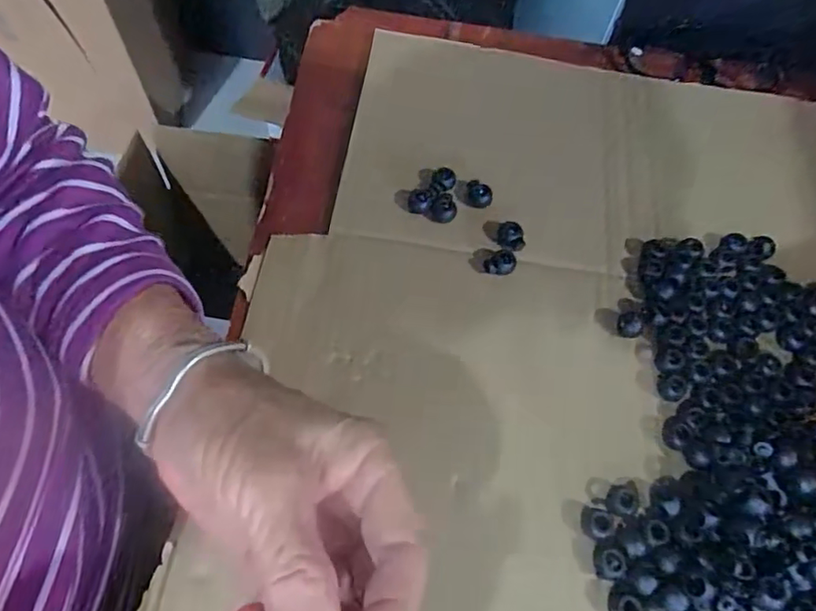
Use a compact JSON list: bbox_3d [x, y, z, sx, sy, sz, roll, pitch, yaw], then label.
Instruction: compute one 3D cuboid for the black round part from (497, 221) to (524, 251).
[{"bbox_3d":[0.065,-0.044,0.370,0.017,0.010,0.016,9,62,2],"label":"black round part"}]

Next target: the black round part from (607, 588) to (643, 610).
[{"bbox_3d":[0.102,0.144,0.277,0.015,0.013,0.013,30,65,13],"label":"black round part"}]

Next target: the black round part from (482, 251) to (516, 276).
[{"bbox_3d":[0.058,-0.026,0.363,0.017,0.011,0.019,33,65,14],"label":"black round part"}]

